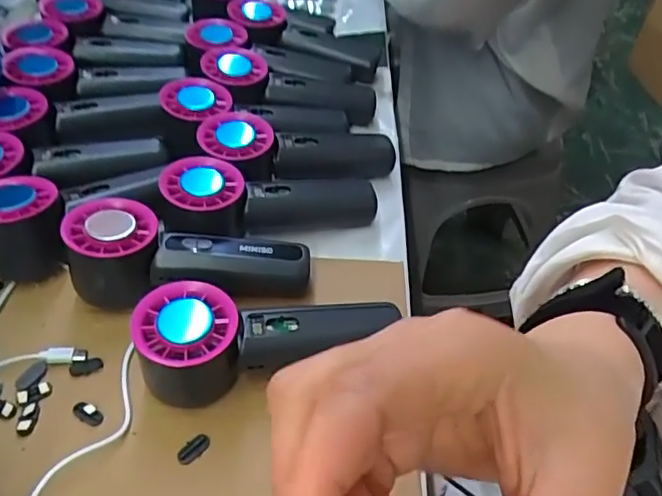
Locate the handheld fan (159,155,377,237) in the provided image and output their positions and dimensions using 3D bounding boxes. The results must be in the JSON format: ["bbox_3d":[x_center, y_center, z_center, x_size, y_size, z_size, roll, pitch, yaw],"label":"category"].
[{"bbox_3d":[-0.045,-0.032,0.439,0.163,0.043,0.057,1,47,-21],"label":"handheld fan"}]

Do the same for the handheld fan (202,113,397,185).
[{"bbox_3d":[-0.026,-0.074,0.471,0.156,0.039,0.056,2,47,-19],"label":"handheld fan"}]

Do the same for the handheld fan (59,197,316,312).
[{"bbox_3d":[-0.094,0.008,0.388,0.155,0.052,0.056,7,47,-14],"label":"handheld fan"}]

